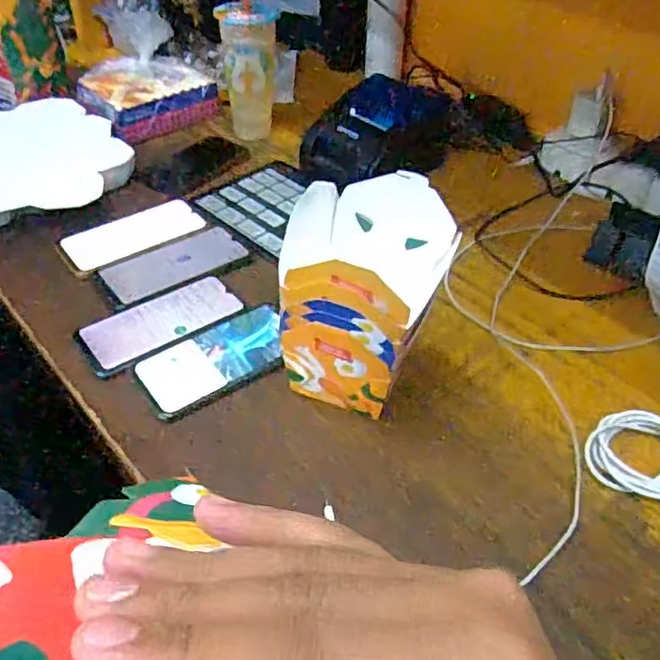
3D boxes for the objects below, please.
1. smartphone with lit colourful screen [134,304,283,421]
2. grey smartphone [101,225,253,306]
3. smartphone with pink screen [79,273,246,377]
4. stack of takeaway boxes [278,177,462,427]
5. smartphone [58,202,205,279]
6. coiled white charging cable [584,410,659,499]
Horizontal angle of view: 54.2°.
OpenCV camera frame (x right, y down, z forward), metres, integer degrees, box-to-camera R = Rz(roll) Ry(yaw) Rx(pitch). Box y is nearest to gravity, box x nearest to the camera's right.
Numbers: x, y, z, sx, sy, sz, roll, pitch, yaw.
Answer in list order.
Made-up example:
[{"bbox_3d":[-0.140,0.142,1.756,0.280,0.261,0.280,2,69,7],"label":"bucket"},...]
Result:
[{"bbox_3d":[-0.107,0.026,0.619,0.151,0.008,0.078,-26,50,-28],"label":"smartphone with lit colourful screen"},{"bbox_3d":[-0.175,-0.076,0.728,0.155,0.010,0.077,-26,50,-28],"label":"grey smartphone"},{"bbox_3d":[-0.174,-0.014,0.655,0.162,0.008,0.081,-28,51,-29],"label":"smartphone with pink screen"},{"bbox_3d":[0.027,-0.021,0.551,0.123,0.186,0.112,14,46,13],"label":"stack of takeaway boxes"},{"bbox_3d":[-0.236,-0.114,0.766,0.168,0.015,0.081,-31,52,-31],"label":"smartphone"},{"bbox_3d":[0.276,0.100,0.554,0.099,0.036,0.086,18,47,17],"label":"coiled white charging cable"}]

